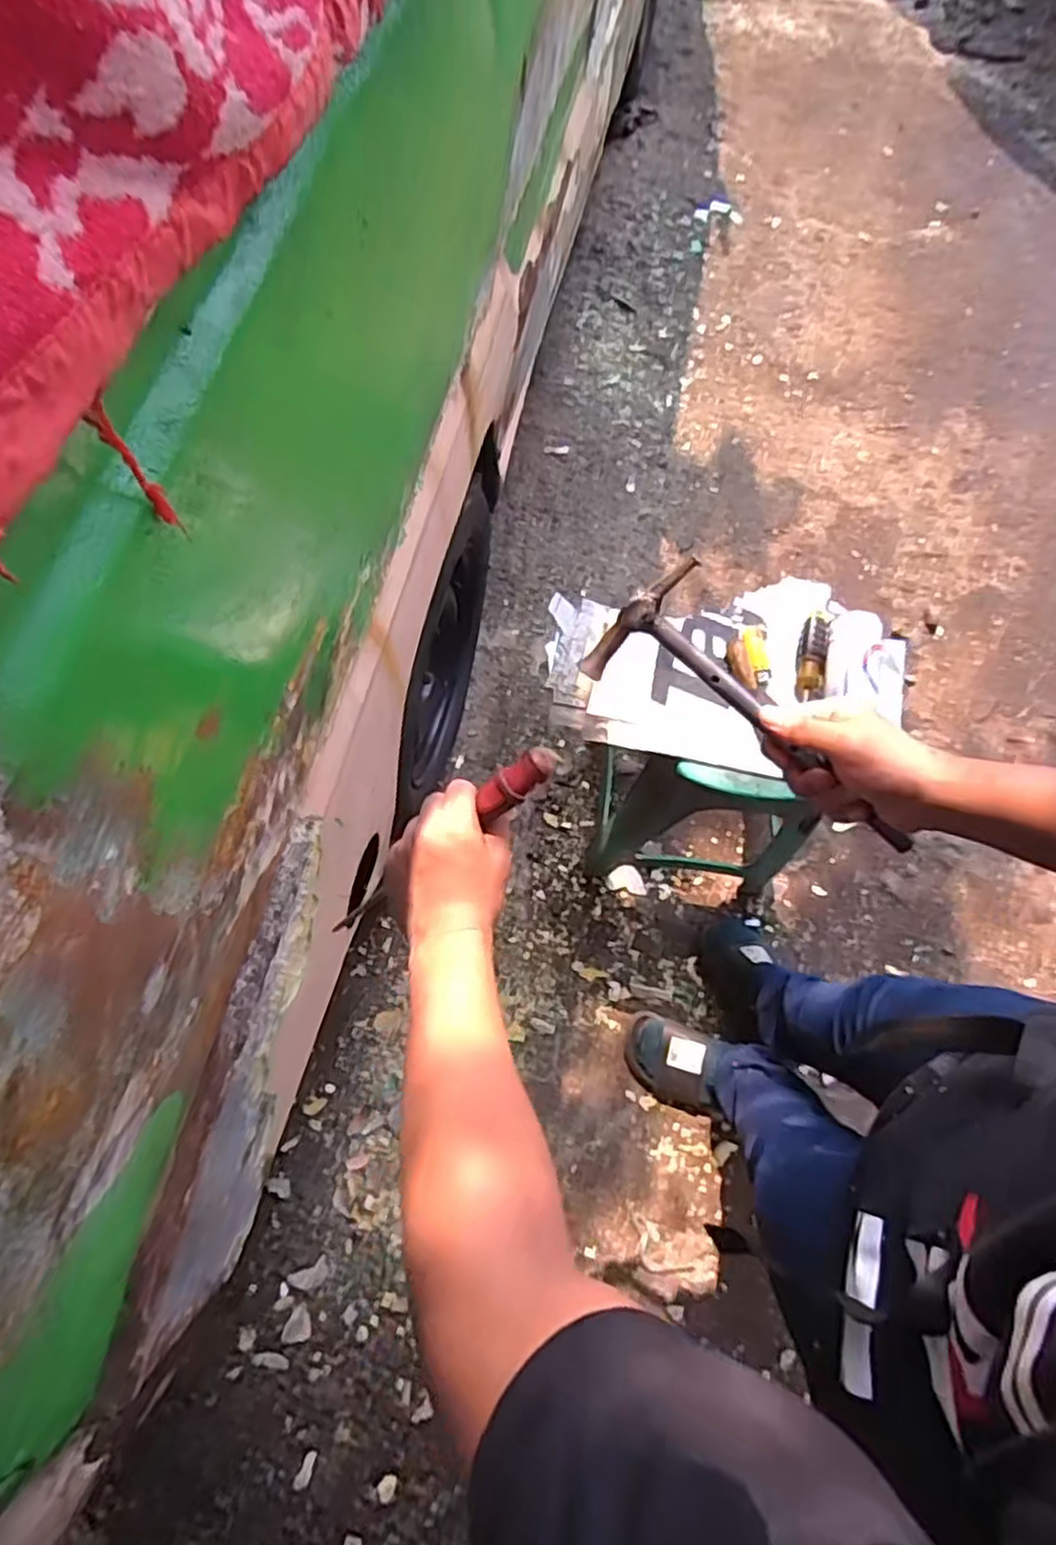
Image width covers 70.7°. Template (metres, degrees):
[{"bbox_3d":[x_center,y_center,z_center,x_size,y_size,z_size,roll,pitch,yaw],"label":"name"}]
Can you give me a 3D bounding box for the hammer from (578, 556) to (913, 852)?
[{"bbox_3d":[0.163,-0.032,0.495,0.249,0.052,0.082,37,78,-2],"label":"hammer"}]

